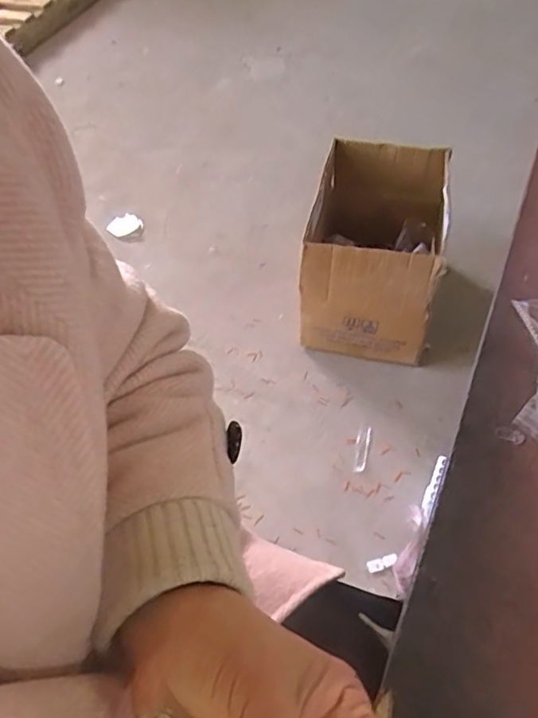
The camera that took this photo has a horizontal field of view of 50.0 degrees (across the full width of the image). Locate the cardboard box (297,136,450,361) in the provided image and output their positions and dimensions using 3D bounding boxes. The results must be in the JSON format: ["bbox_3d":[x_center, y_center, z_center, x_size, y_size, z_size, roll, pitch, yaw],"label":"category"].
[{"bbox_3d":[0.234,-0.245,1.292,0.270,0.285,0.395,7,54,9],"label":"cardboard box"}]

